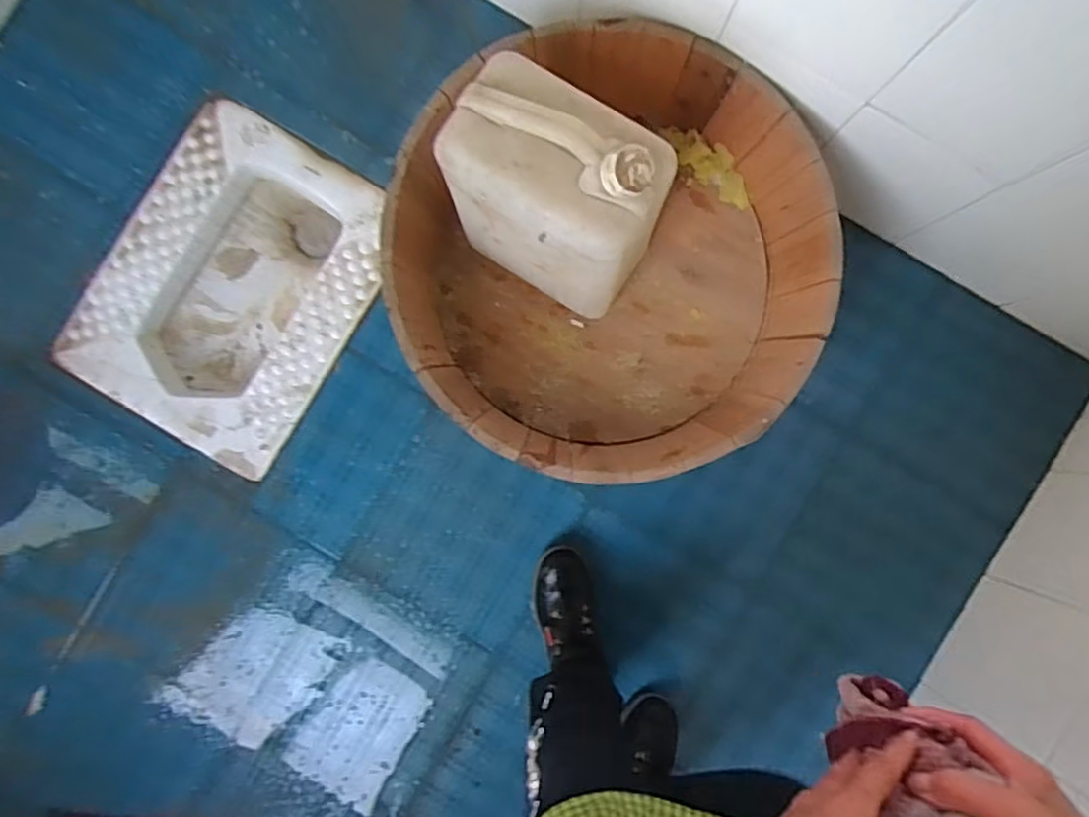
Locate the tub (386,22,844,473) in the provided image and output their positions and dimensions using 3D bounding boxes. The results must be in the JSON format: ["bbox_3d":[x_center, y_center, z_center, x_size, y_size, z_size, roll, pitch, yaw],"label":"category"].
[{"bbox_3d":[0.089,-0.202,0.926,0.565,0.181,0.559,0,88,2],"label":"tub"}]

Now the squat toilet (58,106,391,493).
[{"bbox_3d":[-0.499,-0.196,1.135,0.404,0.163,0.504,32,88,-2],"label":"squat toilet"}]

